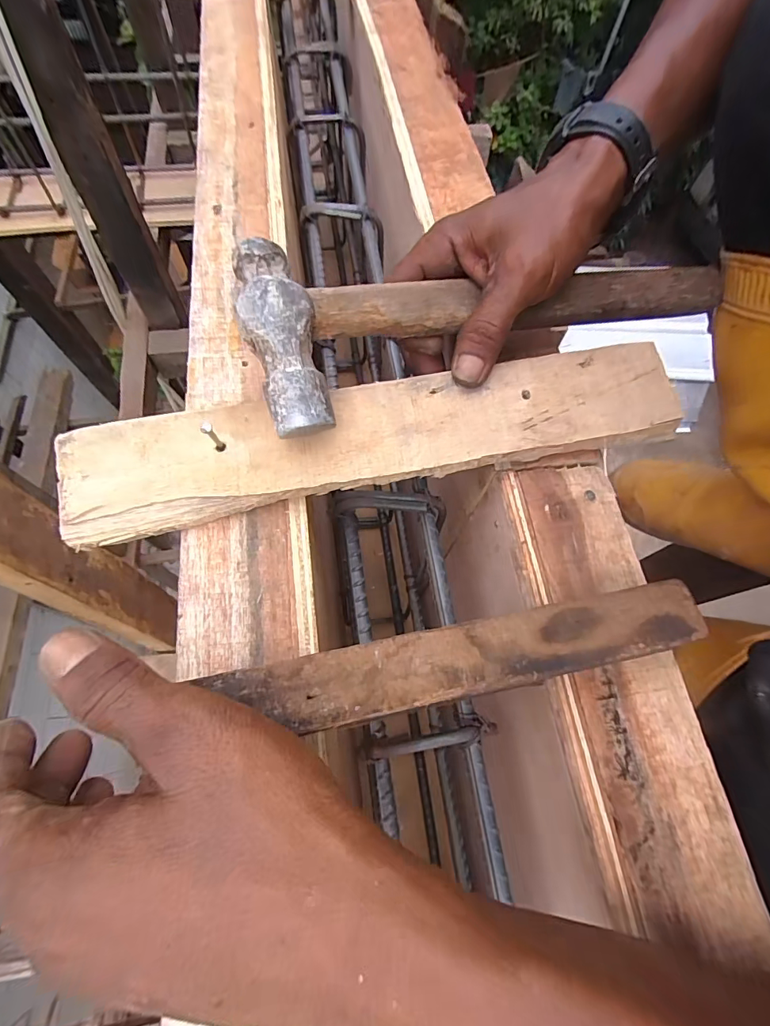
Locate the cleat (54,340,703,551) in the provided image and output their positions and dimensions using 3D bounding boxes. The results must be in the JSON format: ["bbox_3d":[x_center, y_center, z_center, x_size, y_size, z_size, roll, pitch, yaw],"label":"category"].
[{"bbox_3d":[0.001,-0.045,0.246,0.333,0.019,0.056,-11,67,-7],"label":"cleat"}]

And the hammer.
[{"bbox_3d":[0.079,-0.111,0.253,0.306,0.035,0.085,-12,67,-17],"label":"hammer"}]

